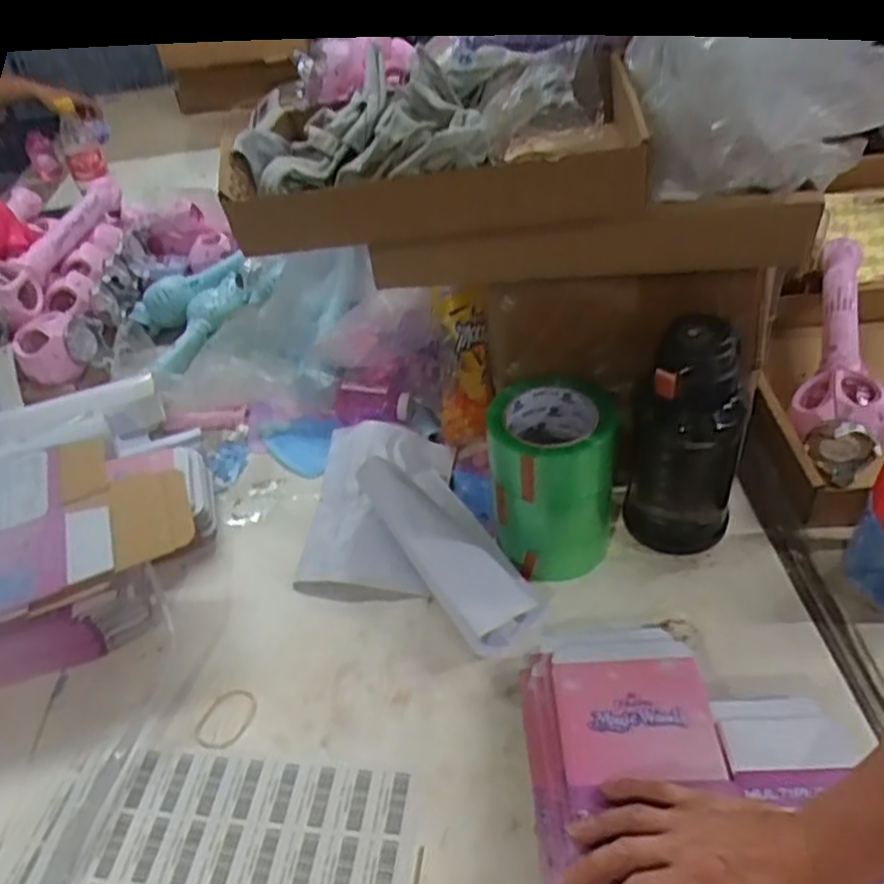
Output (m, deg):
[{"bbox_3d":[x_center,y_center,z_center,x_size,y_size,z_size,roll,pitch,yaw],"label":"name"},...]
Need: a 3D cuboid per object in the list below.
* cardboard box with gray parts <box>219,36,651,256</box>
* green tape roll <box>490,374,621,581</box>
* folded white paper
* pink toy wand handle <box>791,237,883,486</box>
[{"bbox_3d":[-0.006,-0.229,0.580,0.310,0.080,0.209,-2,41,6],"label":"cardboard box with gray parts"},{"bbox_3d":[0.103,0.033,0.684,0.107,0.155,0.111,1,42,9],"label":"green tape roll"},{"bbox_3d":[-0.049,0.072,0.724,0.195,0.071,0.313,-17,42,-11],"label":"folded white paper"},{"bbox_3d":[0.450,-0.097,0.831,0.095,0.078,0.343,14,45,22],"label":"pink toy wand handle"}]

